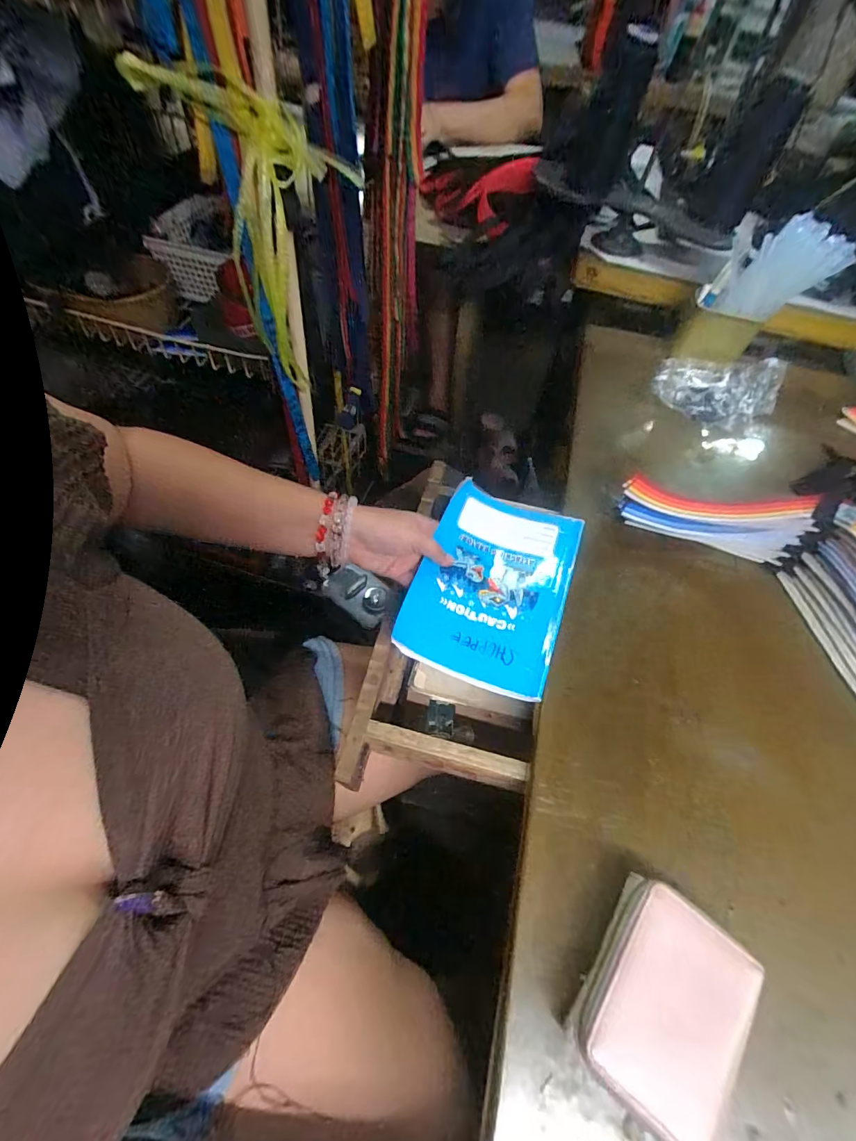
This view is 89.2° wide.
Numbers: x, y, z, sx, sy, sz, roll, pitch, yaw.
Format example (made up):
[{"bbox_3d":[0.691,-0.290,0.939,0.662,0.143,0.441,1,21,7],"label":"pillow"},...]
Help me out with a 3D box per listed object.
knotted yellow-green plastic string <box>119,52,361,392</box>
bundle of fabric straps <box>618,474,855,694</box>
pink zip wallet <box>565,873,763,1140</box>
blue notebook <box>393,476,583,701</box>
[{"bbox_3d":[-0.157,-0.352,0.471,0.144,0.249,0.111,-39,70,-24],"label":"knotted yellow-green plastic string"},{"bbox_3d":[0.369,-0.004,0.434,0.131,0.068,0.332,-37,69,-23],"label":"bundle of fabric straps"},{"bbox_3d":[0.146,0.272,0.277,0.085,0.039,0.109,36,63,15],"label":"pink zip wallet"},{"bbox_3d":[0.068,0.008,0.441,0.145,0.024,0.209,18,61,7],"label":"blue notebook"}]

